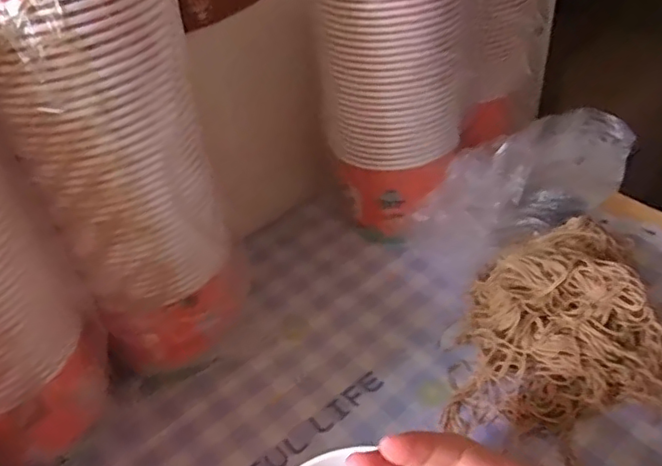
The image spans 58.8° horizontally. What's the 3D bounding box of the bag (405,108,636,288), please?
[{"bbox_3d":[0.249,-0.058,0.734,0.325,0.115,0.117,-30,46,-23],"label":"bag"}]

